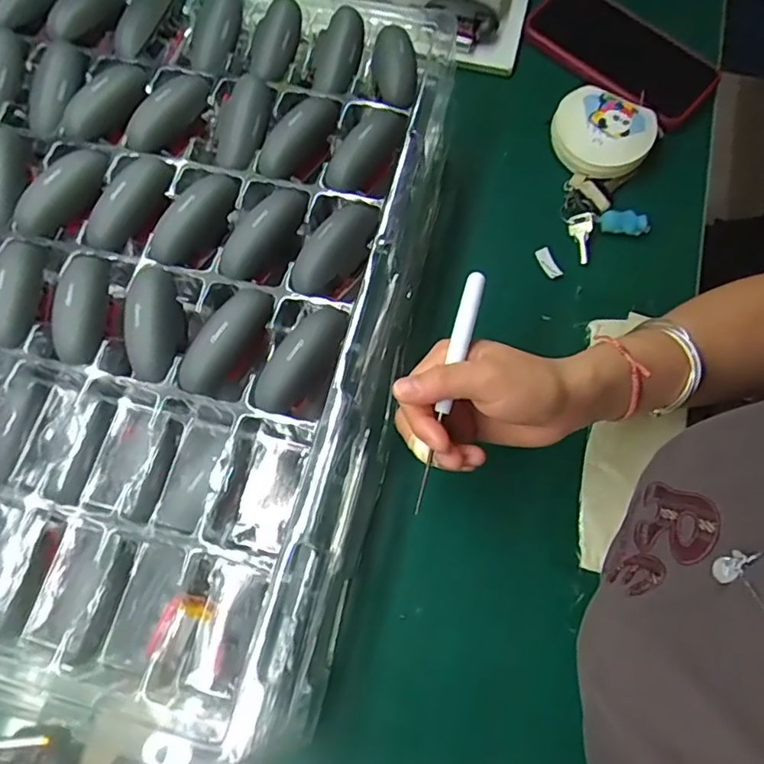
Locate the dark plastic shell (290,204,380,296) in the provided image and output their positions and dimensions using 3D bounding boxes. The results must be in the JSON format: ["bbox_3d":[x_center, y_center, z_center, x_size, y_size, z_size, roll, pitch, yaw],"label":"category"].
[{"bbox_3d":[-0.025,-0.078,0.322,0.067,0.021,0.029,-43,77,-12],"label":"dark plastic shell"}]

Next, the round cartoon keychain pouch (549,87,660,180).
[{"bbox_3d":[0.180,-0.203,0.463,0.079,0.027,0.069,21,73,7],"label":"round cartoon keychain pouch"}]

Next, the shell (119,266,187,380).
[{"bbox_3d":[-0.127,-0.034,0.310,0.027,0.019,0.066,-4,72,-1],"label":"shell"}]

